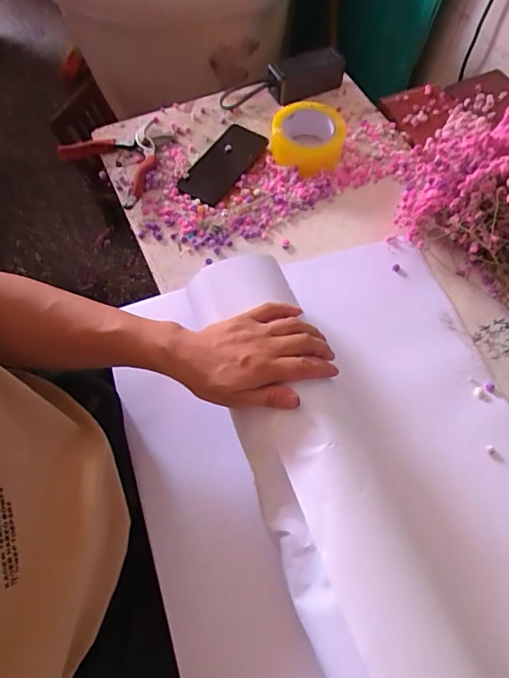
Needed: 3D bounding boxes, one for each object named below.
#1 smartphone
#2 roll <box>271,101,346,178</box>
[{"bbox_3d":[-0.050,-0.279,0.704,0.077,0.005,0.162,27,67,12],"label":"smartphone"},{"bbox_3d":[0.082,-0.322,0.697,0.107,0.055,0.117,0,64,-1],"label":"roll"}]

